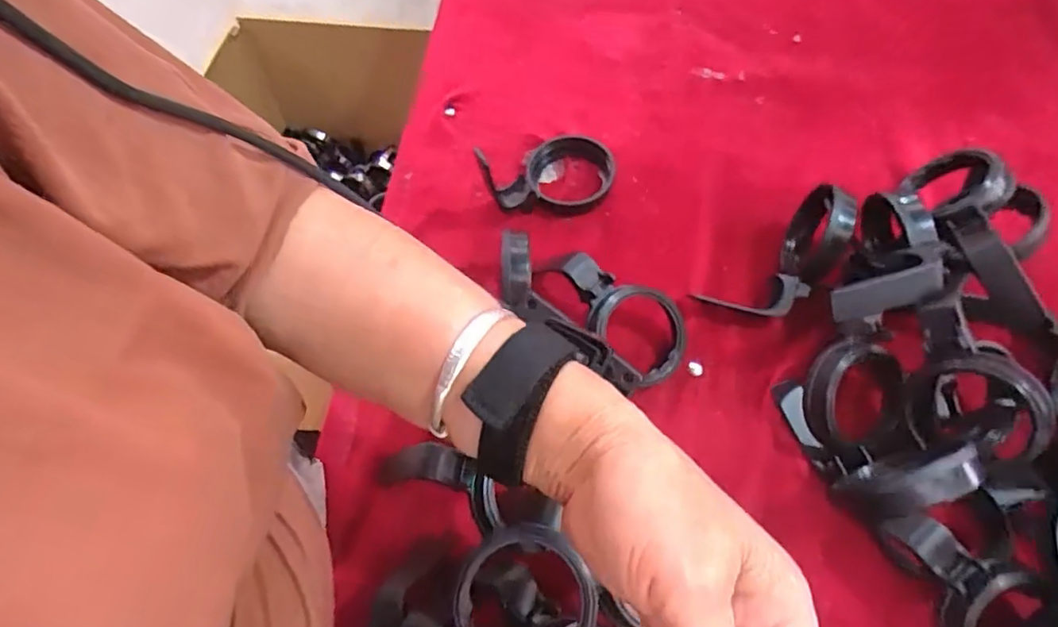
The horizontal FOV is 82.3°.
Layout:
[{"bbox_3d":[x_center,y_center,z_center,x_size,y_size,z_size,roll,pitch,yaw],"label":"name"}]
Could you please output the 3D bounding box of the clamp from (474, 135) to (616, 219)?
[{"bbox_3d":[0.013,-0.113,0.498,0.109,0.027,0.069,2,62,2],"label":"clamp"}]

